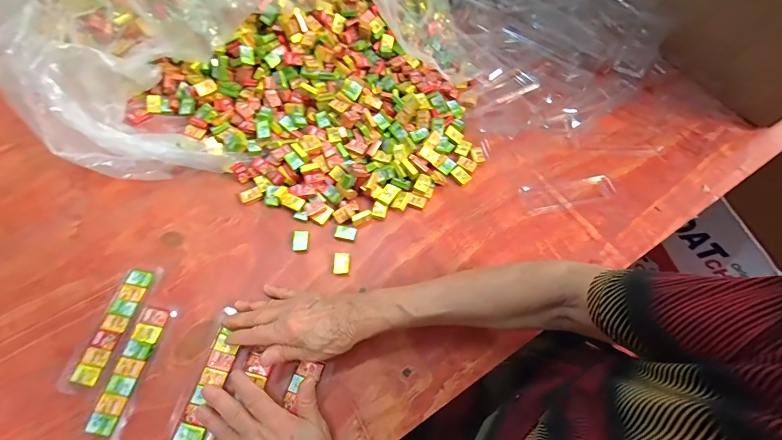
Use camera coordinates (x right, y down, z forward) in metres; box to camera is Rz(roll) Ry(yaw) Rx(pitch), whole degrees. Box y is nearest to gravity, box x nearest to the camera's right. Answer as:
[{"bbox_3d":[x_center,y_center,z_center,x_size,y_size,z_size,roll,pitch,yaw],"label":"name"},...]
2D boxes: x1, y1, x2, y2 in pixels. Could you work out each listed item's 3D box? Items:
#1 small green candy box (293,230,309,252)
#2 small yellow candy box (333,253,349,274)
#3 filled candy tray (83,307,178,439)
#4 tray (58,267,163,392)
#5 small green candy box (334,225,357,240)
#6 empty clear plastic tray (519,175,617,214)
[{"bbox_3d":[-0.109,0.026,0.425,0.018,0.008,0.026,-1,64,-4],"label":"small green candy box"},{"bbox_3d":[-0.060,0.052,0.420,0.018,0.009,0.027,2,64,-2],"label":"small yellow candy box"},{"bbox_3d":[-0.266,0.154,0.356,0.034,0.009,0.128,11,64,3],"label":"filled candy tray"},{"bbox_3d":[-0.297,0.112,0.375,0.036,0.010,0.133,16,64,5],"label":"tray"},{"bbox_3d":[-0.056,0.016,0.433,0.026,0.007,0.016,12,64,3],"label":"small green candy box"},{"bbox_3d":[0.243,-0.039,0.477,0.130,0.010,0.040,-11,65,-8],"label":"empty clear plastic tray"}]

